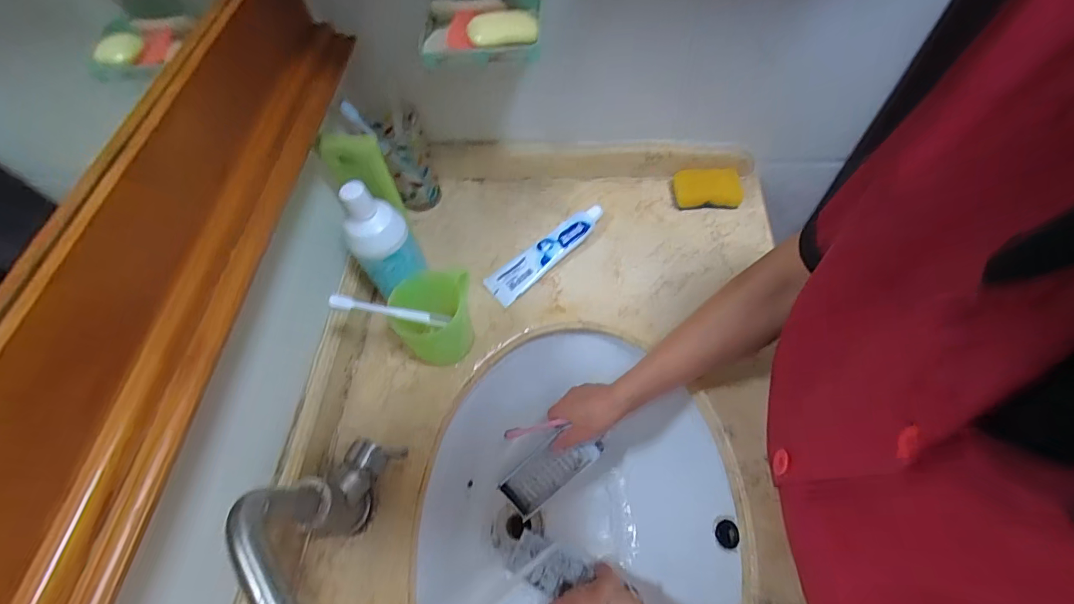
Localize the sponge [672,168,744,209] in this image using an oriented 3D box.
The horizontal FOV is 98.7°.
[{"bbox_3d":[0.255,-0.170,0.688,0.099,0.027,0.066,-1,60,3],"label":"sponge"}]

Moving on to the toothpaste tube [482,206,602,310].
[{"bbox_3d":[0.015,-0.073,0.644,0.195,0.027,0.049,-38,64,-17],"label":"toothpaste tube"}]

